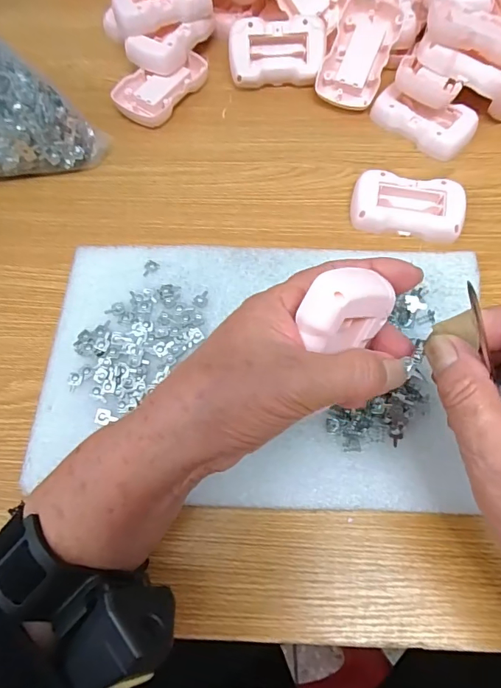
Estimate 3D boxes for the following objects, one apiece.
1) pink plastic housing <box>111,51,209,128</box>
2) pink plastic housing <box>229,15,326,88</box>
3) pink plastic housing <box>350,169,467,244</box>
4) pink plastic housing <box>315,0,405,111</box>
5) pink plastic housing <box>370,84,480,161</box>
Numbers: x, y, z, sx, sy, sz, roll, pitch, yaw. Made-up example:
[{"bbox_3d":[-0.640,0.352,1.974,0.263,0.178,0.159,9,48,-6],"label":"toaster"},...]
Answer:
[{"bbox_3d":[-0.082,-0.240,0.412,0.050,0.016,0.087,33,73,14],"label":"pink plastic housing"},{"bbox_3d":[0.024,-0.265,0.405,0.084,0.051,0.020,-4,26,0],"label":"pink plastic housing"},{"bbox_3d":[0.125,-0.110,0.357,0.085,0.019,0.051,10,69,5],"label":"pink plastic housing"},{"bbox_3d":[0.098,-0.259,0.400,0.053,0.019,0.090,22,99,9],"label":"pink plastic housing"},{"bbox_3d":[0.152,-0.197,0.389,0.084,0.017,0.048,37,74,15],"label":"pink plastic housing"}]

